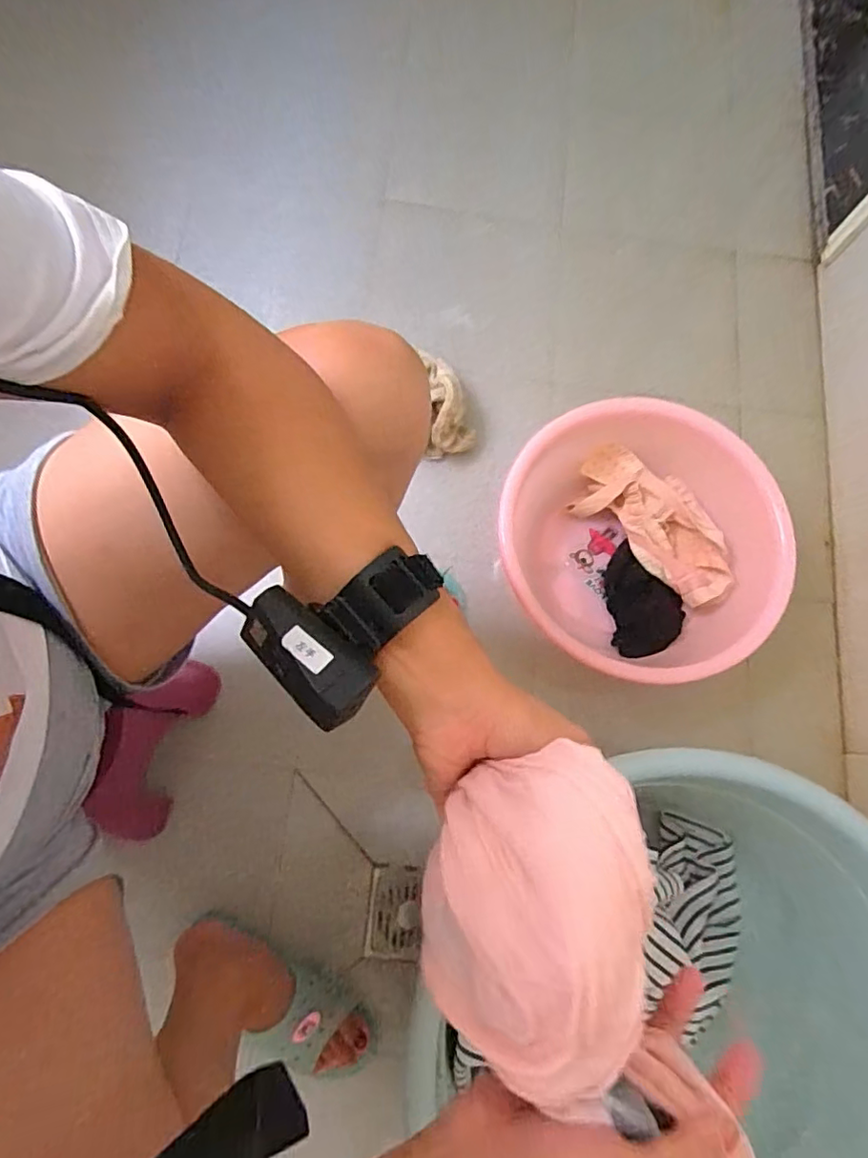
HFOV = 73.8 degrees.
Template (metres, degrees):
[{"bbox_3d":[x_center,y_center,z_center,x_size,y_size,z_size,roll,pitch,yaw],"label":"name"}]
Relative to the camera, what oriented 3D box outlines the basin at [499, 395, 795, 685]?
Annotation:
[{"bbox_3d":[0.265,-0.042,0.770,0.343,0.132,0.347,1,76,-4],"label":"basin"}]

